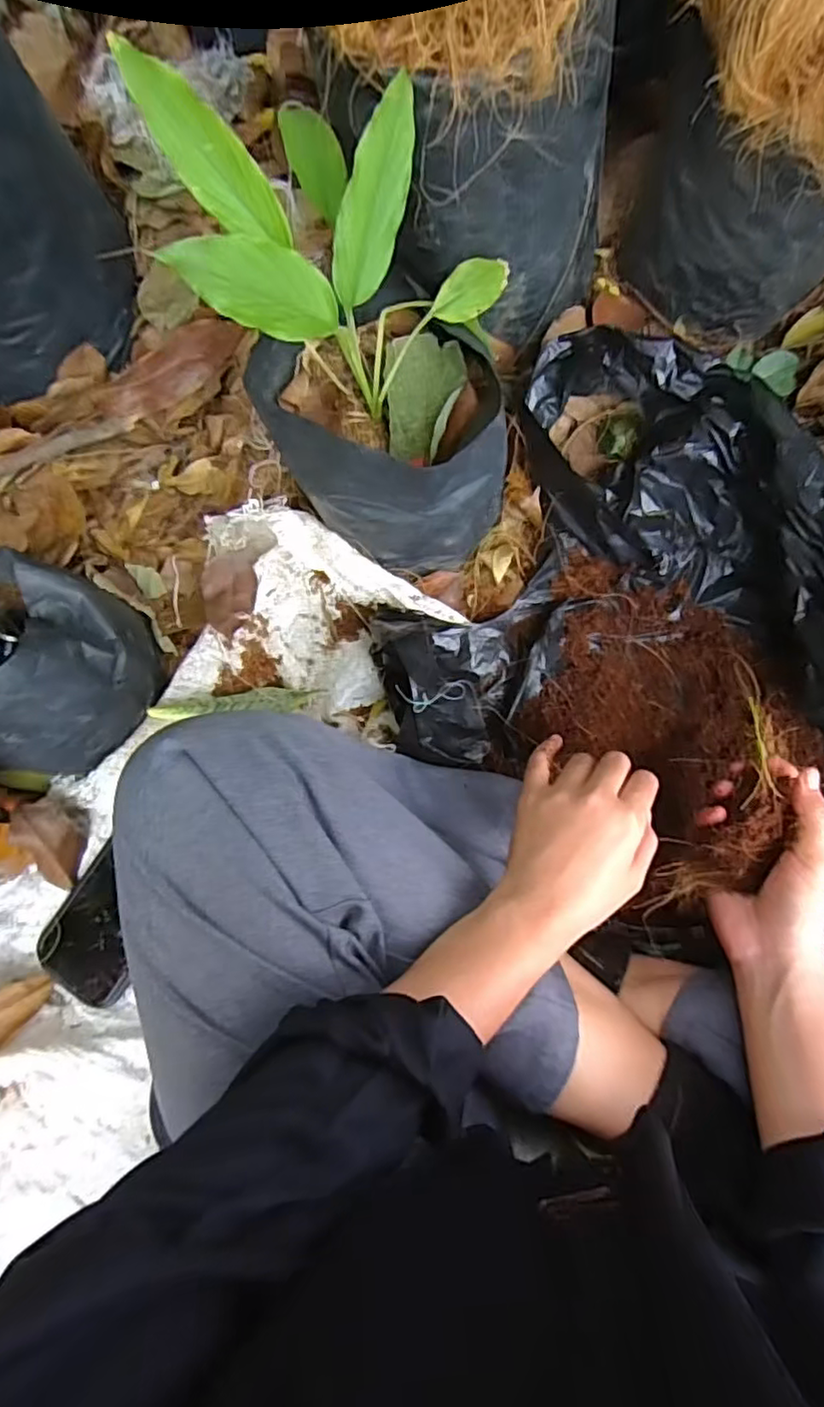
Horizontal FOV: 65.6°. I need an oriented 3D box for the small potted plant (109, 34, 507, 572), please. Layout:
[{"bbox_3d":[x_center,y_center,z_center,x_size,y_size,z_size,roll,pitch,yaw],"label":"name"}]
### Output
[{"bbox_3d":[-0.016,-0.229,0.429,0.178,0.237,0.215,-36,82,-2],"label":"small potted plant"}]

